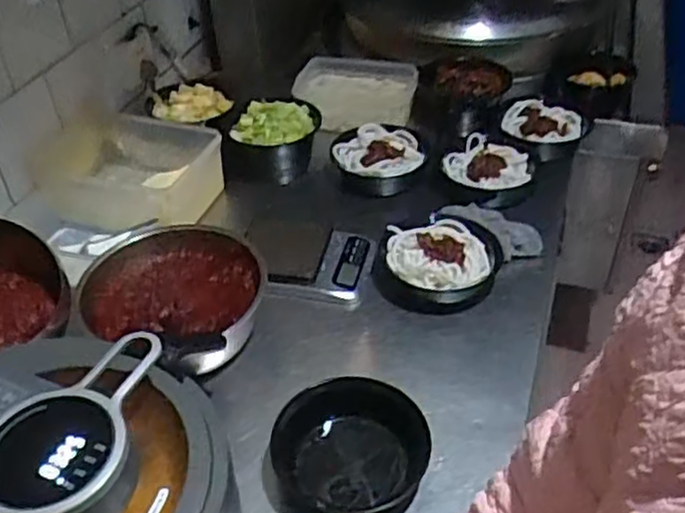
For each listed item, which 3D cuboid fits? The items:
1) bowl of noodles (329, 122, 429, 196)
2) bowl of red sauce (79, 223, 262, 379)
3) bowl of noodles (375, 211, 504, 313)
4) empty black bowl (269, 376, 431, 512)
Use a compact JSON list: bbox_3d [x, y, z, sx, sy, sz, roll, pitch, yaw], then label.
[{"bbox_3d":[0.063,-0.171,1.221,0.164,0.047,0.172,-3,39,2],"label":"bowl of noodles"},{"bbox_3d":[-0.229,0.059,0.975,0.232,0.097,0.215,-3,39,2],"label":"bowl of red sauce"},{"bbox_3d":[0.130,0.010,1.027,0.178,0.068,0.152,-14,40,-12],"label":"bowl of noodles"},{"bbox_3d":[0.009,0.221,0.788,0.178,0.057,0.172,-3,39,2],"label":"empty black bowl"}]

